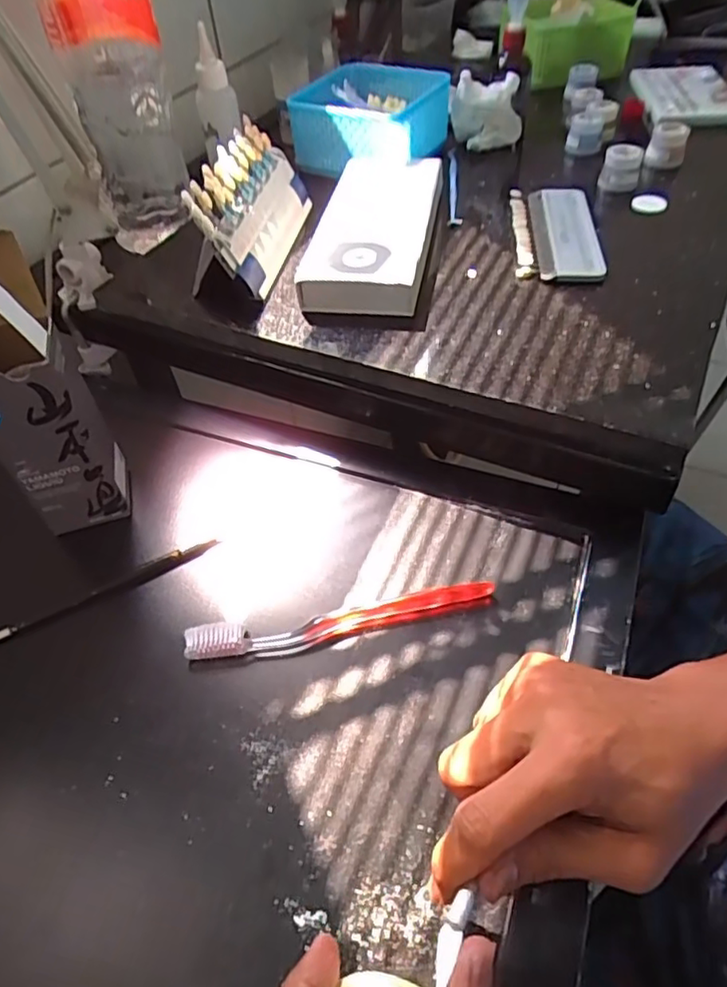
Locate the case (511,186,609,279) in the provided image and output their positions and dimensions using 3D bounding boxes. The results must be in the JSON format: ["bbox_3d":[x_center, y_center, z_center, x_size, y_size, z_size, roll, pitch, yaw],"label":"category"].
[{"bbox_3d":[0.163,-0.227,0.520,0.067,0.015,0.146,3,49,7],"label":"case"}]

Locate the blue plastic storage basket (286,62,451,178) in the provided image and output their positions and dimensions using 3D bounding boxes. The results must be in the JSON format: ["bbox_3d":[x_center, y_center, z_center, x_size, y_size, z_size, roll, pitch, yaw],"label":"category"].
[{"bbox_3d":[0.008,-0.390,0.632,0.137,0.061,0.140,14,52,16],"label":"blue plastic storage basket"}]

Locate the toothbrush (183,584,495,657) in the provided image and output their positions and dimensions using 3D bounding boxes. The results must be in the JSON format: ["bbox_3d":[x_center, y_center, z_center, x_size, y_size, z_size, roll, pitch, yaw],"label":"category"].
[{"bbox_3d":[-0.013,0.078,0.372,0.188,0.012,0.018,-9,49,-3],"label":"toothbrush"}]

